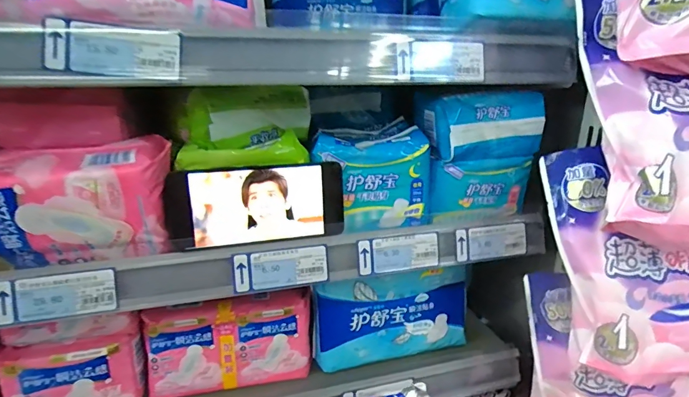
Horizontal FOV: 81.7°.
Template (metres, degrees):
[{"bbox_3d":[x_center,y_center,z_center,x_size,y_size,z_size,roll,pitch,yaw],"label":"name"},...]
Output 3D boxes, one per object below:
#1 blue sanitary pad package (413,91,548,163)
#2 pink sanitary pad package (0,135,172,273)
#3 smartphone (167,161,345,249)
[{"bbox_3d":[0.145,-0.086,0.463,0.143,0.068,0.081,-3,19,-10],"label":"blue sanitary pad package"},{"bbox_3d":[-0.256,0.008,0.347,0.194,0.095,0.074,-5,20,-14],"label":"pink sanitary pad package"},{"bbox_3d":[-0.082,0.006,0.395,0.166,0.072,0.015,-5,9,-16],"label":"smartphone"}]

